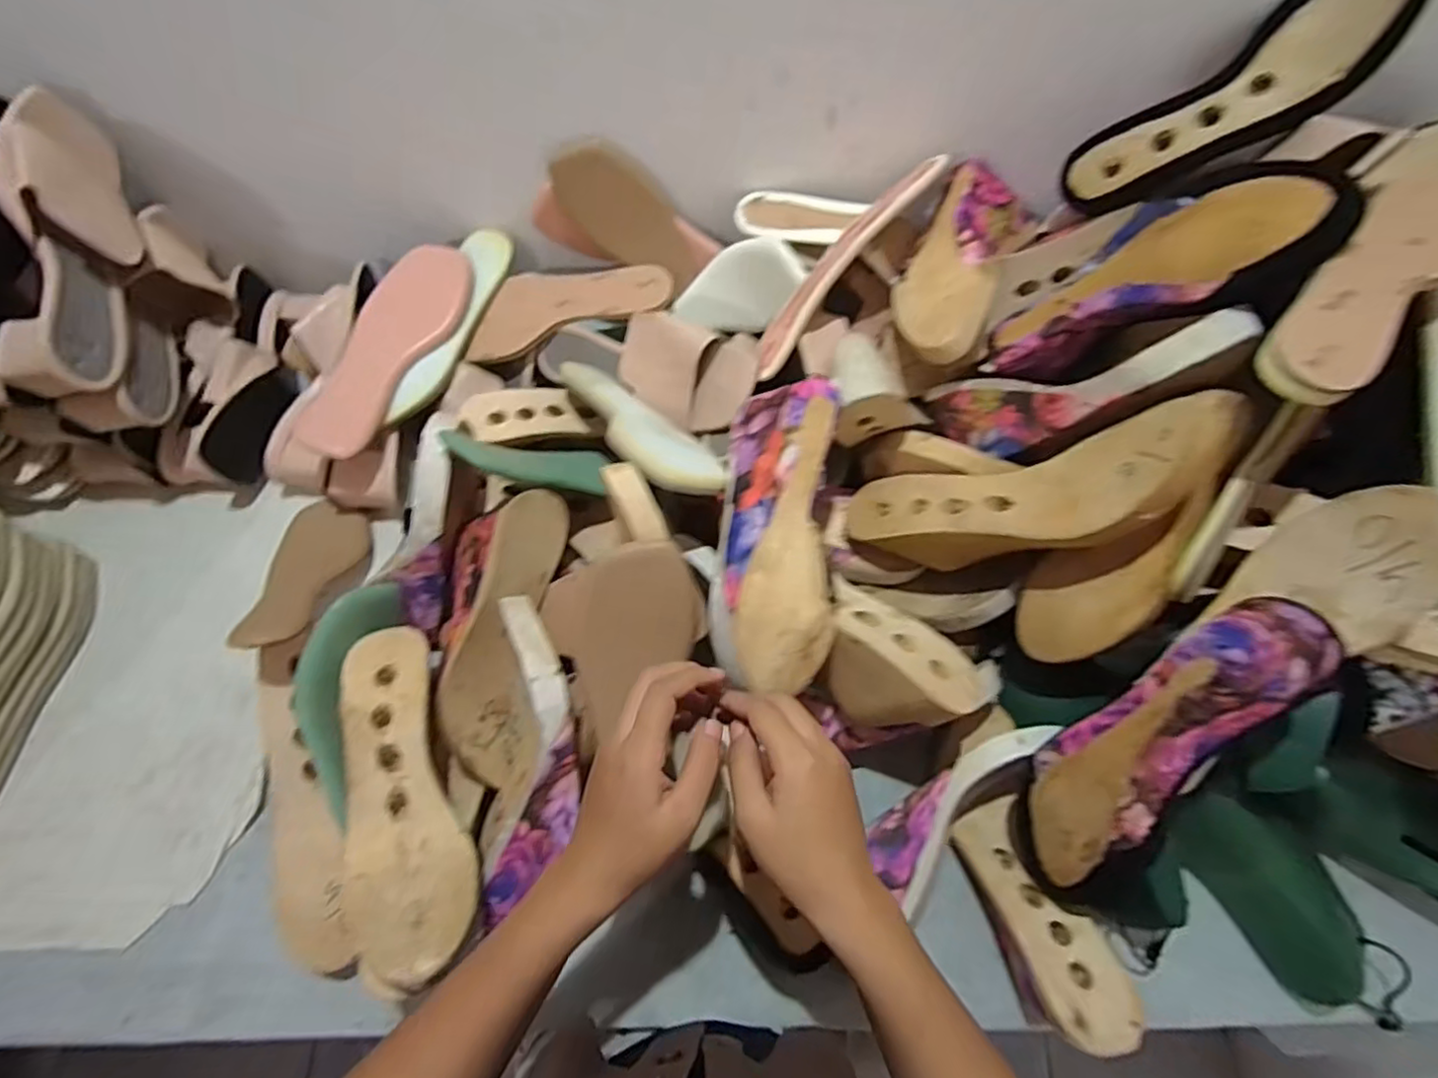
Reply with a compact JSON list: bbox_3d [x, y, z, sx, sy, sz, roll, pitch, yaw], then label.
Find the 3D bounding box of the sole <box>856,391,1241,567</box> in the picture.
[{"bbox_3d":[0.235,-0.031,0.492,0.274,0.072,0.093,-15,60,33],"label":"sole"}]

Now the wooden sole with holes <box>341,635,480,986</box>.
[{"bbox_3d":[-0.228,0.177,0.459,0.082,0.046,0.236,-19,67,-10],"label":"wooden sole with holes"}]

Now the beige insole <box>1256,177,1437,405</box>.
[{"bbox_3d":[0.417,-0.163,0.403,0.075,0.030,0.235,37,69,26],"label":"beige insole"}]

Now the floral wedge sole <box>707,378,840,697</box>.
[{"bbox_3d":[0.042,-0.006,0.462,0.084,0.061,0.218,7,65,2],"label":"floral wedge sole"}]

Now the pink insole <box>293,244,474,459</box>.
[{"bbox_3d":[-0.311,-0.182,0.618,0.080,0.026,0.230,19,66,7],"label":"pink insole"}]

